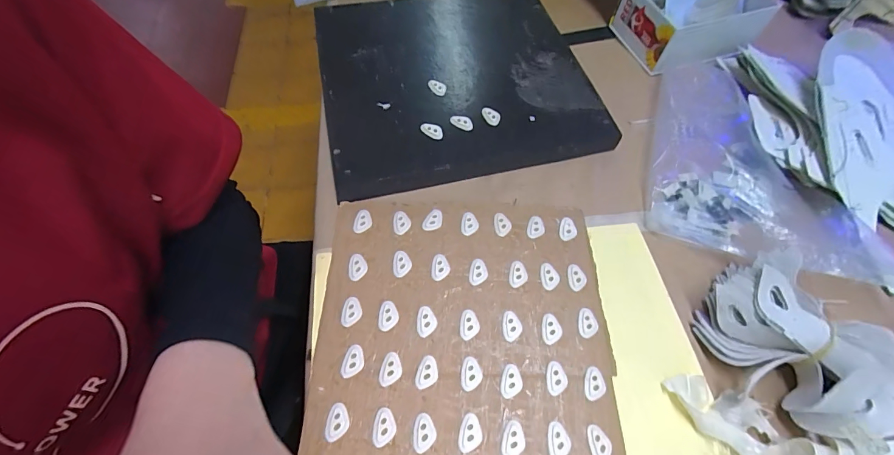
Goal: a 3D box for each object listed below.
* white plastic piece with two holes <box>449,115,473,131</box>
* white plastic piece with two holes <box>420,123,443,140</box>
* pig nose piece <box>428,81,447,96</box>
[{"bbox_3d":[0.016,-0.113,0.423,0.027,0.004,0.014,30,64,15],"label":"white plastic piece with two holes"},{"bbox_3d":[-0.016,-0.103,0.417,0.026,0.004,0.012,32,64,16],"label":"white plastic piece with two holes"},{"bbox_3d":[-0.011,-0.160,0.450,0.027,0.004,0.016,41,67,20],"label":"pig nose piece"}]

